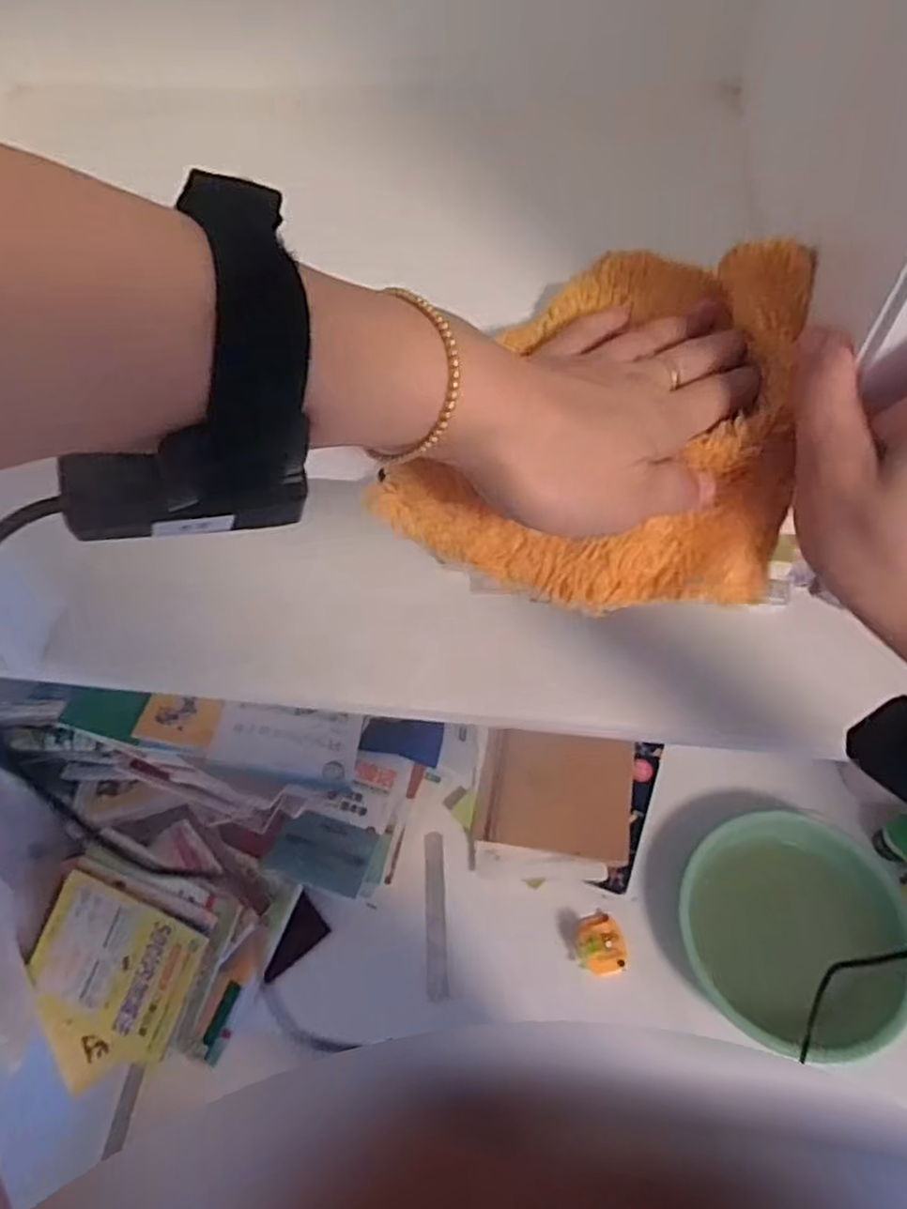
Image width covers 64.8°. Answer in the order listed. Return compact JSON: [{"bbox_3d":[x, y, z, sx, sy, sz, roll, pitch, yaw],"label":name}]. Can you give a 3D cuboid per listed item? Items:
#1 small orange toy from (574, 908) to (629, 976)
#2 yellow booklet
[{"bbox_3d":[0.200,0.460,0.971,0.067,0.023,0.078,-5,58,-1],"label":"small orange toy"},{"bbox_3d":[-0.453,0.478,0.953,0.231,0.016,0.156,19,77,16],"label":"yellow booklet"}]

